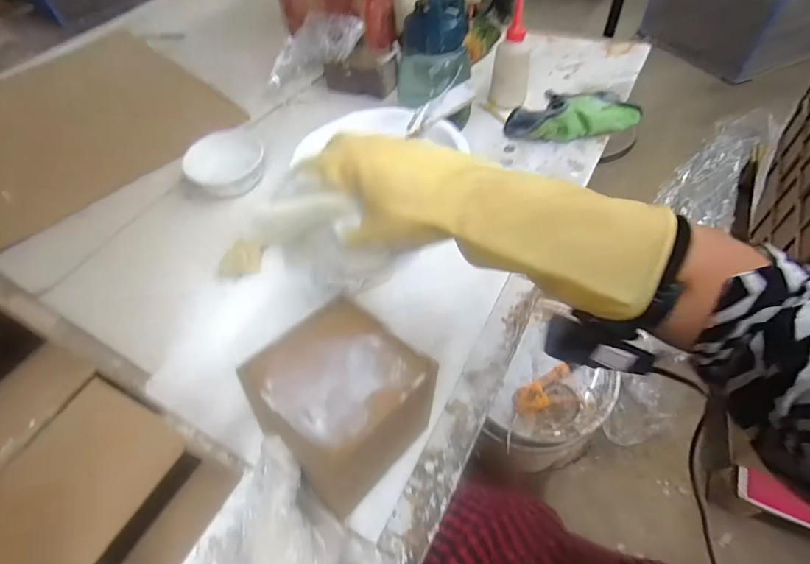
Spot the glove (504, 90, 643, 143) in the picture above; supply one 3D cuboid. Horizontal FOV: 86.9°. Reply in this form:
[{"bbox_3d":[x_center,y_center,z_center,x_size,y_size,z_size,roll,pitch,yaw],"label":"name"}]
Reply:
[{"bbox_3d":[0.266,-0.257,0.657,0.209,0.054,0.073,-7,53,1],"label":"glove"}]

